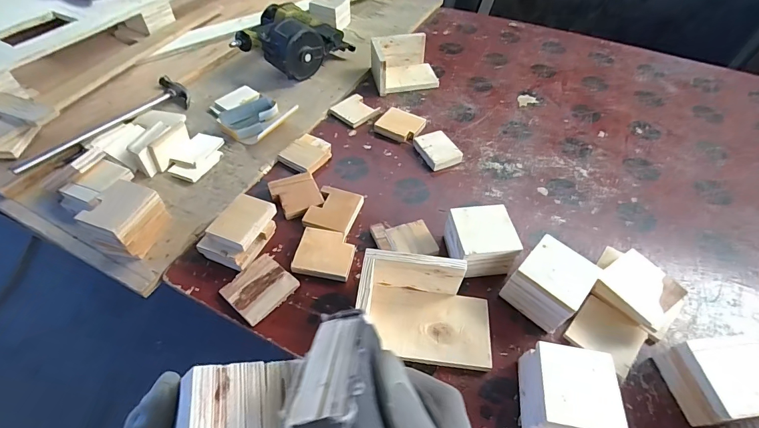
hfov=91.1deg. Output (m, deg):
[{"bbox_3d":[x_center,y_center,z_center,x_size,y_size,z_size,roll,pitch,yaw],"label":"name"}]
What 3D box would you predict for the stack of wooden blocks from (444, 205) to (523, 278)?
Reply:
[{"bbox_3d":[0.160,0.046,0.597,0.090,0.081,0.092,-6,52,-6],"label":"stack of wooden blocks"}]

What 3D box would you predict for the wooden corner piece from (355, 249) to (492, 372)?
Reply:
[{"bbox_3d":[0.067,0.130,0.515,0.188,0.081,0.119,7,52,4],"label":"wooden corner piece"}]

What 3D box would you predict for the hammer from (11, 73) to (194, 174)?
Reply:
[{"bbox_3d":[-0.565,-0.185,0.780,0.083,0.039,0.357,30,57,20],"label":"hammer"}]

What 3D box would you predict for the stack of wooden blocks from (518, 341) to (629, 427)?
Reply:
[{"bbox_3d":[0.231,0.225,0.460,0.093,0.077,0.099,9,52,5],"label":"stack of wooden blocks"}]

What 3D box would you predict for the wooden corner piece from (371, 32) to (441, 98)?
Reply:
[{"bbox_3d":[0.060,-0.381,0.932,0.156,0.081,0.130,-10,53,-9],"label":"wooden corner piece"}]

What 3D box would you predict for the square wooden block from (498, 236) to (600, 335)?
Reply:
[{"bbox_3d":[0.253,0.104,0.553,0.102,0.074,0.089,-37,61,-26],"label":"square wooden block"}]

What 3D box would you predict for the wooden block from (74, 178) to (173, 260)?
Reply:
[{"bbox_3d":[-0.416,0.011,0.606,0.088,0.089,0.100,14,53,10],"label":"wooden block"}]

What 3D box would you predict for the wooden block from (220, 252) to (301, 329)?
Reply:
[{"bbox_3d":[-0.182,0.113,0.569,0.088,0.011,0.092,33,58,22],"label":"wooden block"}]

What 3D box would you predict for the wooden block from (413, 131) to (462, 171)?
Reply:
[{"bbox_3d":[0.121,-0.132,0.777,0.069,0.027,0.088,-20,55,-16],"label":"wooden block"}]

